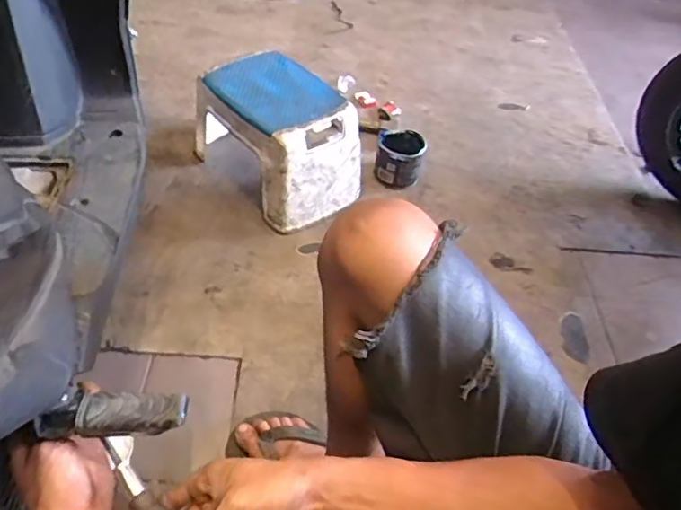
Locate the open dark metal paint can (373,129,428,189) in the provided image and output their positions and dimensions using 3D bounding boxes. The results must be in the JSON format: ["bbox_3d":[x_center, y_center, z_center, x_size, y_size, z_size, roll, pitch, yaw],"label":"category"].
[{"bbox_3d":[0.128,-0.211,1.225,0.099,0.088,0.096,3,48,-4],"label":"open dark metal paint can"}]

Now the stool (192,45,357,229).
[{"bbox_3d":[-0.125,-0.238,1.162,0.216,0.221,0.337,-30,58,-29],"label":"stool"}]

